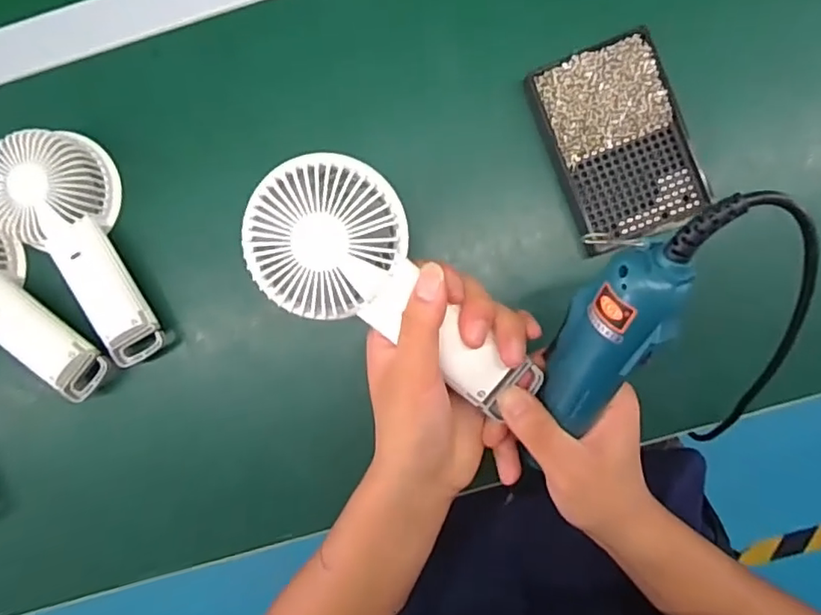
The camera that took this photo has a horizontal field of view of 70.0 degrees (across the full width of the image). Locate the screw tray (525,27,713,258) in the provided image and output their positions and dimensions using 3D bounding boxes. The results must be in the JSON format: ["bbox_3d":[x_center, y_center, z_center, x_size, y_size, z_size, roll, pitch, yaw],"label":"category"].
[{"bbox_3d":[0.149,-0.116,0.423,0.089,0.025,0.138,-21,90,3],"label":"screw tray"}]

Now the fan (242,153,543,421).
[{"bbox_3d":[-0.006,-0.007,0.318,0.174,0.035,0.077,40,93,-14],"label":"fan"}]

